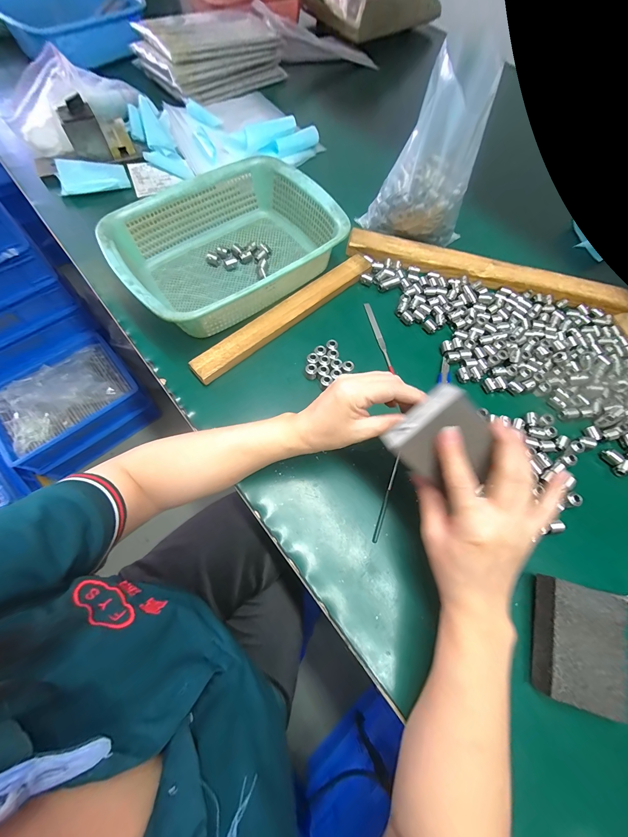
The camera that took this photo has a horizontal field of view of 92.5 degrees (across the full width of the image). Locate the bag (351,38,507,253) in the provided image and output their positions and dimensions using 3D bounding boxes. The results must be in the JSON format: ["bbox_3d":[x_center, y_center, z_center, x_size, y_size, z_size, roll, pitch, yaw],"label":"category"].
[{"bbox_3d":[0.159,-0.350,0.414,0.160,0.203,0.068,18,69,5],"label":"bag"}]

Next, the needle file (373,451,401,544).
[{"bbox_3d":[0.085,0.089,0.344,0.005,0.004,0.104,21,69,6],"label":"needle file"}]

